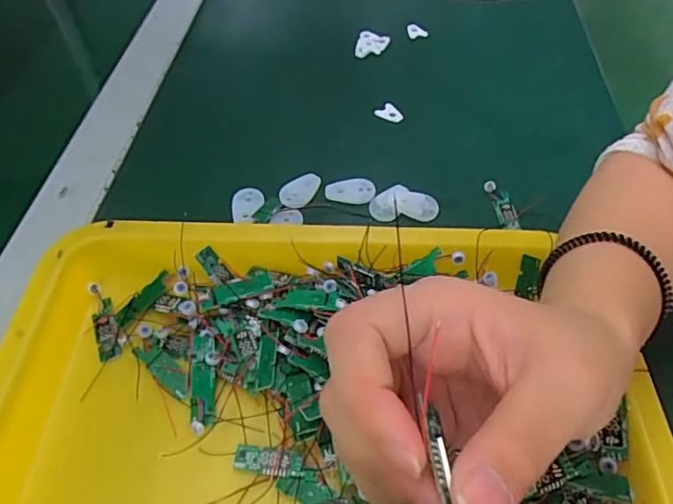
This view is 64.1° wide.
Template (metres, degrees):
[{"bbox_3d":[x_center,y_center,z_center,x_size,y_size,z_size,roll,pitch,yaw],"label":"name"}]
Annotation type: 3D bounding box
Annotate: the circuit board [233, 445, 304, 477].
[{"bbox_3d":[-0.034,0.103,0.267,0.034,0.005,0.013,10,51,9],"label":"circuit board"}]

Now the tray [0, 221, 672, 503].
[{"bbox_3d":[-0.030,0.093,0.258,0.357,0.038,0.256,0,50,1],"label":"tray"}]

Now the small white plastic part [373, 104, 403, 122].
[{"bbox_3d":[0.045,-0.117,0.453,0.023,0.008,0.013,18,53,17],"label":"small white plastic part"}]

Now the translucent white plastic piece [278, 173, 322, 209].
[{"bbox_3d":[-0.024,-0.045,0.393,0.034,0.007,0.022,-25,54,-19],"label":"translucent white plastic piece"}]

